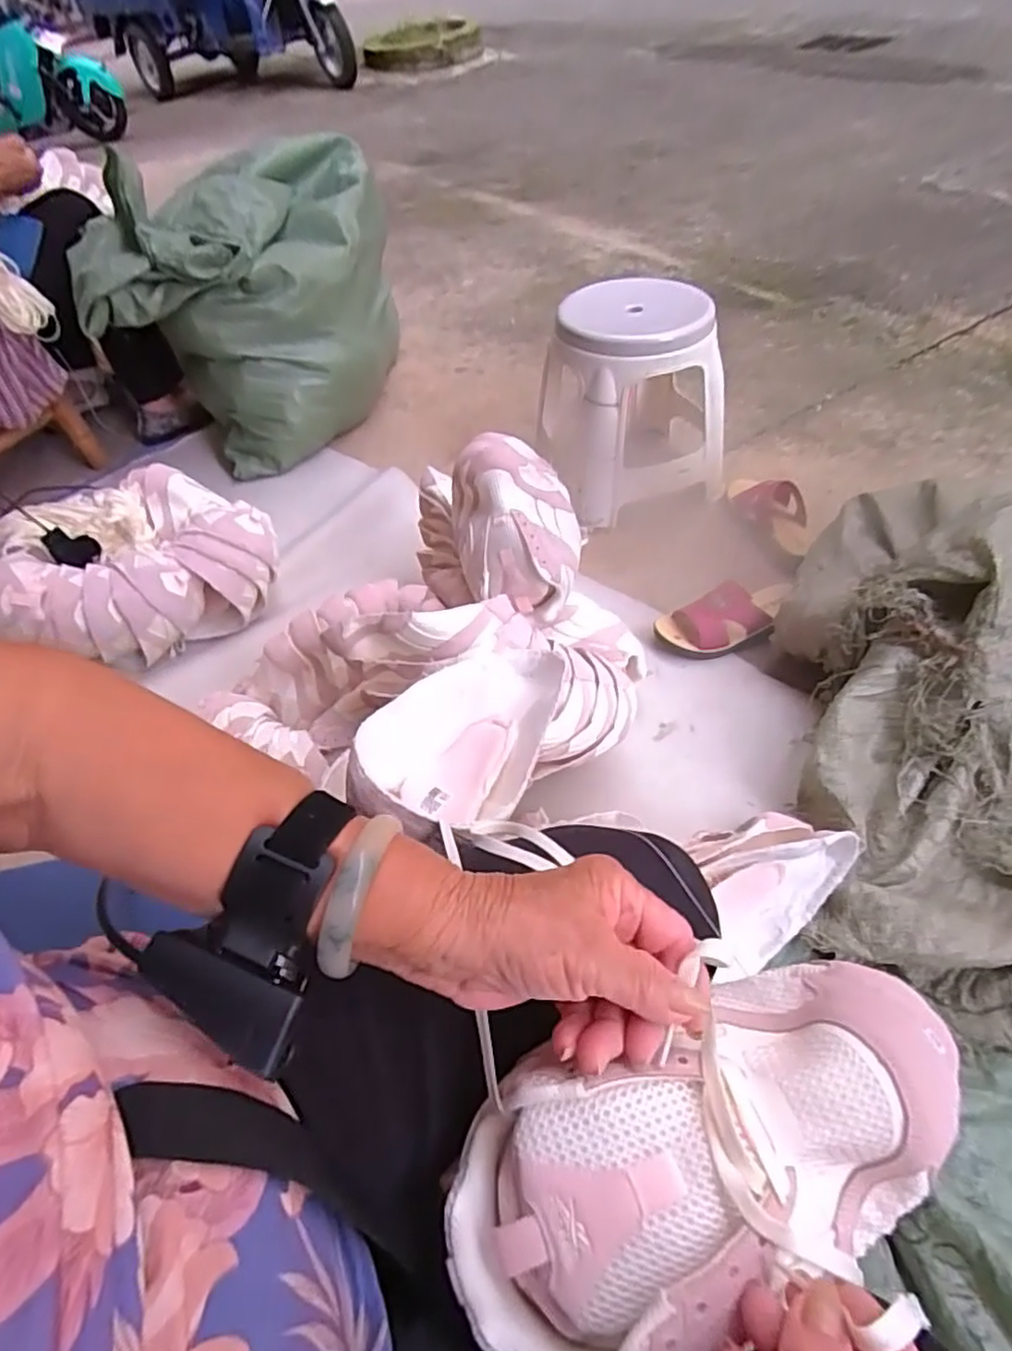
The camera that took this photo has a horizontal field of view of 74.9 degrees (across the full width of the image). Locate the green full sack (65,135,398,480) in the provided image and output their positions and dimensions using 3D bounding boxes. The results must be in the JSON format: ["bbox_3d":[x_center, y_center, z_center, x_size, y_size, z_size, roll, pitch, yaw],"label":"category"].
[{"bbox_3d":[-0.473,-0.717,1.309,0.454,0.428,0.483,-8,51,4],"label":"green full sack"}]

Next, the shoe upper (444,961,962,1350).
[{"bbox_3d":[0.081,0.197,0.274,0.217,0.050,0.110,-25,52,-6],"label":"shoe upper"}]

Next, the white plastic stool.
[{"bbox_3d":[0.208,-0.472,1.132,0.284,0.311,0.279,-5,52,6],"label":"white plastic stool"}]

